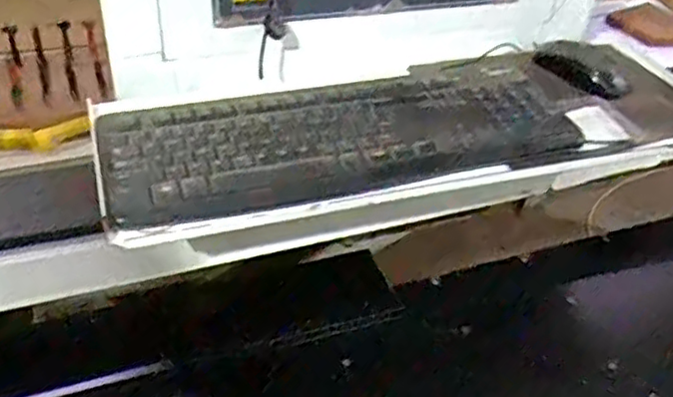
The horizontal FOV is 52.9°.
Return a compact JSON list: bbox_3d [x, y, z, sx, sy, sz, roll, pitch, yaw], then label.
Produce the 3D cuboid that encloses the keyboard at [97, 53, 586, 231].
[{"bbox_3d":[0.018,-0.067,0.635,0.434,0.031,0.155,-11,41,-17],"label":"keyboard"}]

